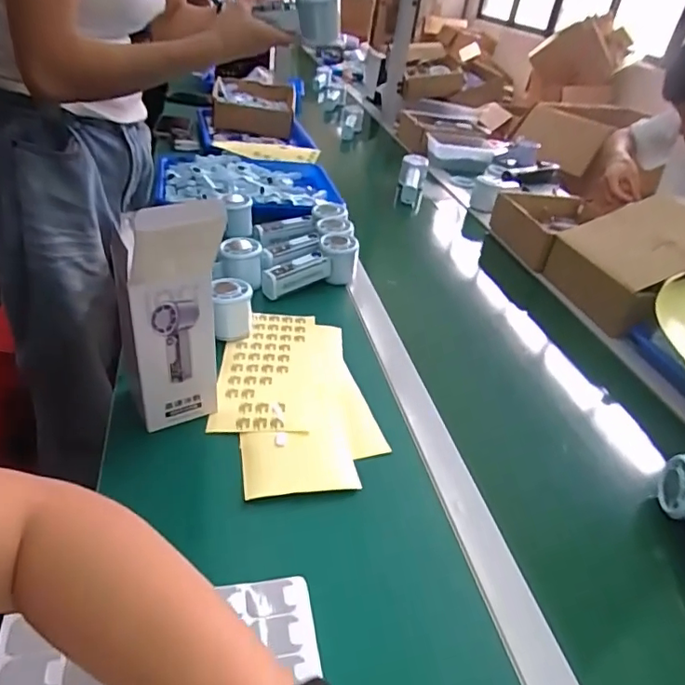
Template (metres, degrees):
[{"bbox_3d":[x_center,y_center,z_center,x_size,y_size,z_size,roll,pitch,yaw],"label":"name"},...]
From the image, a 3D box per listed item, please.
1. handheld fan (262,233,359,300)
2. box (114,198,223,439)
[{"bbox_3d":[-0.041,-0.112,0.780,0.057,0.054,0.157,34,41,31],"label":"handheld fan"},{"bbox_3d":[-0.154,-0.017,0.486,0.074,0.227,0.060,-5,37,-21],"label":"box"}]

